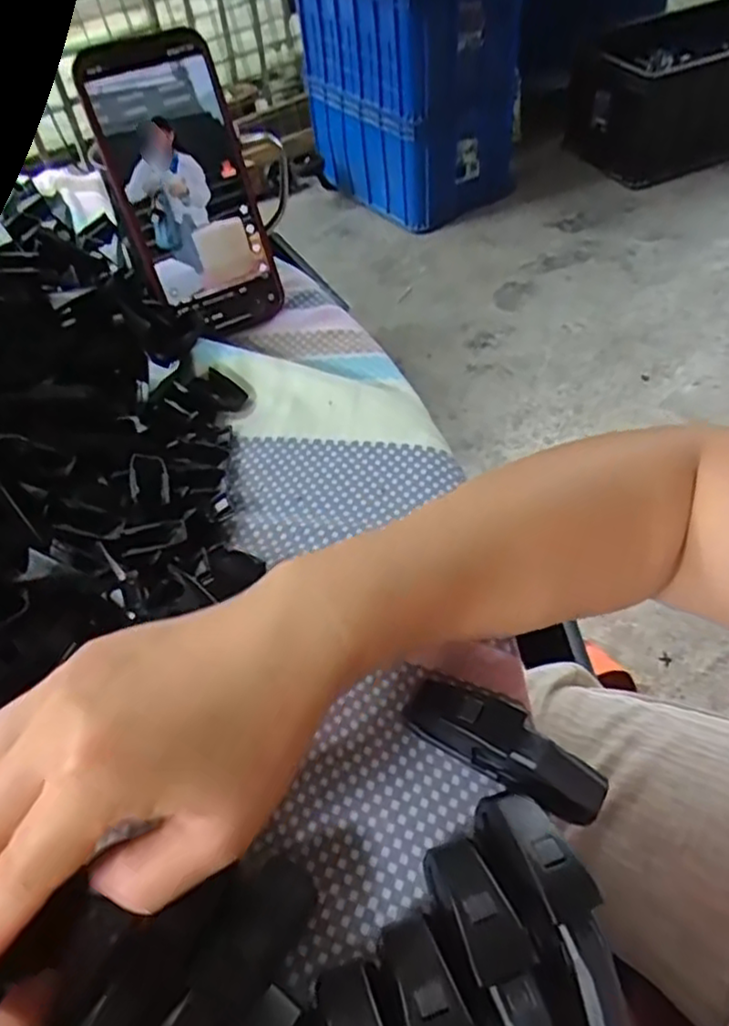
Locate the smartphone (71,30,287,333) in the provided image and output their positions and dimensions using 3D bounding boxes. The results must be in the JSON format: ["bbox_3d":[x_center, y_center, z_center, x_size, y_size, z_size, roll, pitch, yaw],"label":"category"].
[{"bbox_3d":[-0.103,-0.186,0.409,0.075,0.158,0.009,-24,27,-16],"label":"smartphone"}]

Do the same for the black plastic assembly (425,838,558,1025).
[{"bbox_3d":[0.039,0.133,0.203,0.019,0.024,0.072,-18,50,-9],"label":"black plastic assembly"}]

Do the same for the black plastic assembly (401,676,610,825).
[{"bbox_3d":[0.048,0.082,0.246,0.070,0.024,0.017,24,56,24],"label":"black plastic assembly"}]

